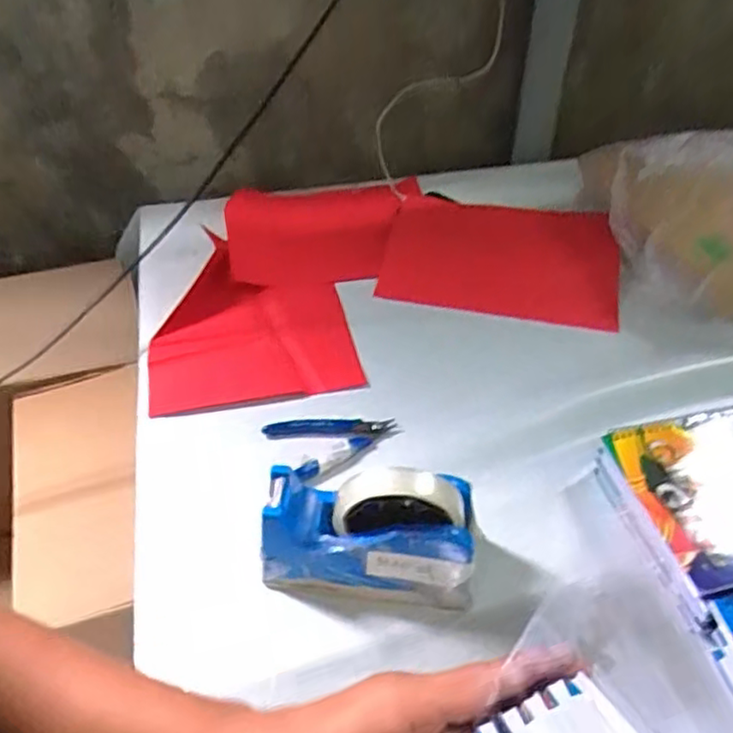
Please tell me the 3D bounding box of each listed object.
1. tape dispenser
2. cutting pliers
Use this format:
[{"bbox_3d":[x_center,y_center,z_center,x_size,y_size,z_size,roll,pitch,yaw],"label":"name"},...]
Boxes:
[{"bbox_3d":[0.001,0.120,0.489,0.147,0.115,0.059,3,45,2],"label":"tape dispenser"},{"bbox_3d":[-0.028,0.062,0.618,0.108,0.019,0.076,-23,49,-21],"label":"cutting pliers"}]

